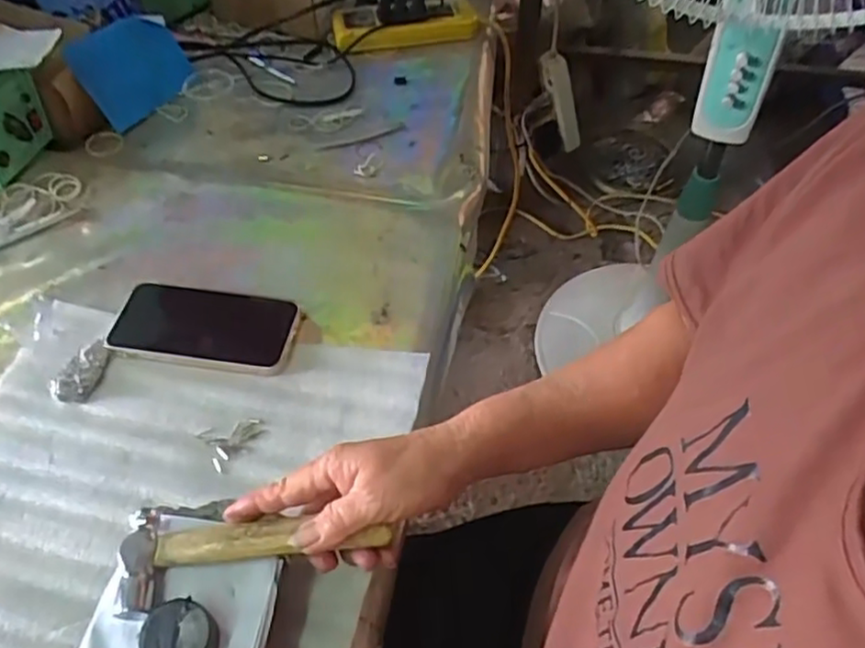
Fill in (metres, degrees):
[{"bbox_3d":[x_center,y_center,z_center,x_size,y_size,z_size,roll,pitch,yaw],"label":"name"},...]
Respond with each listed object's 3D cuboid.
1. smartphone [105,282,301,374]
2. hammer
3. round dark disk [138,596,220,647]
[{"bbox_3d":[-0.191,0.002,0.563,0.153,0.007,0.076,7,52,6],"label":"smartphone"},{"bbox_3d":[-0.104,0.131,0.402,0.154,0.015,0.058,-6,54,-3],"label":"hammer"},{"bbox_3d":[-0.138,0.172,0.369,0.038,0.017,0.039,0,52,0],"label":"round dark disk"}]

